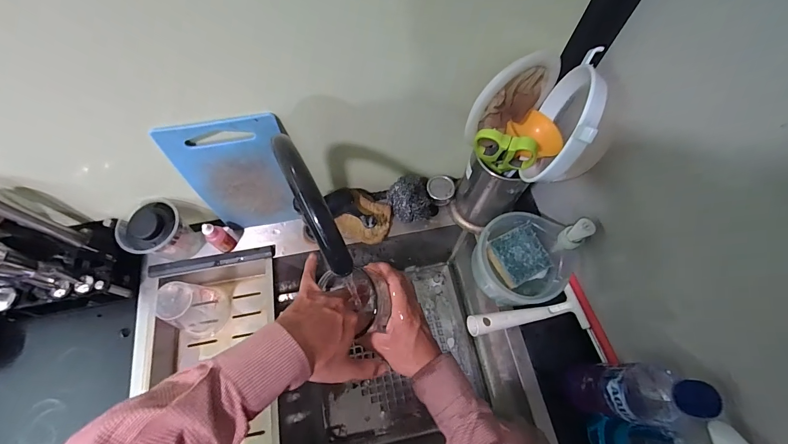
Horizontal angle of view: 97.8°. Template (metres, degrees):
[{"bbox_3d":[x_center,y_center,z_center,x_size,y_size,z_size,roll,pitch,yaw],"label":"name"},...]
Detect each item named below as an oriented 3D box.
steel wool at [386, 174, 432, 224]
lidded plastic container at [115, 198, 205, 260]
[{"bbox_3d":[0.028,-0.038,0.603,0.072,0.072,0.067,1,66,-1],"label":"steel wool"},{"bbox_3d":[-0.366,0.021,0.550,0.078,0.101,0.084,1,66,-1],"label":"lidded plastic container"}]

